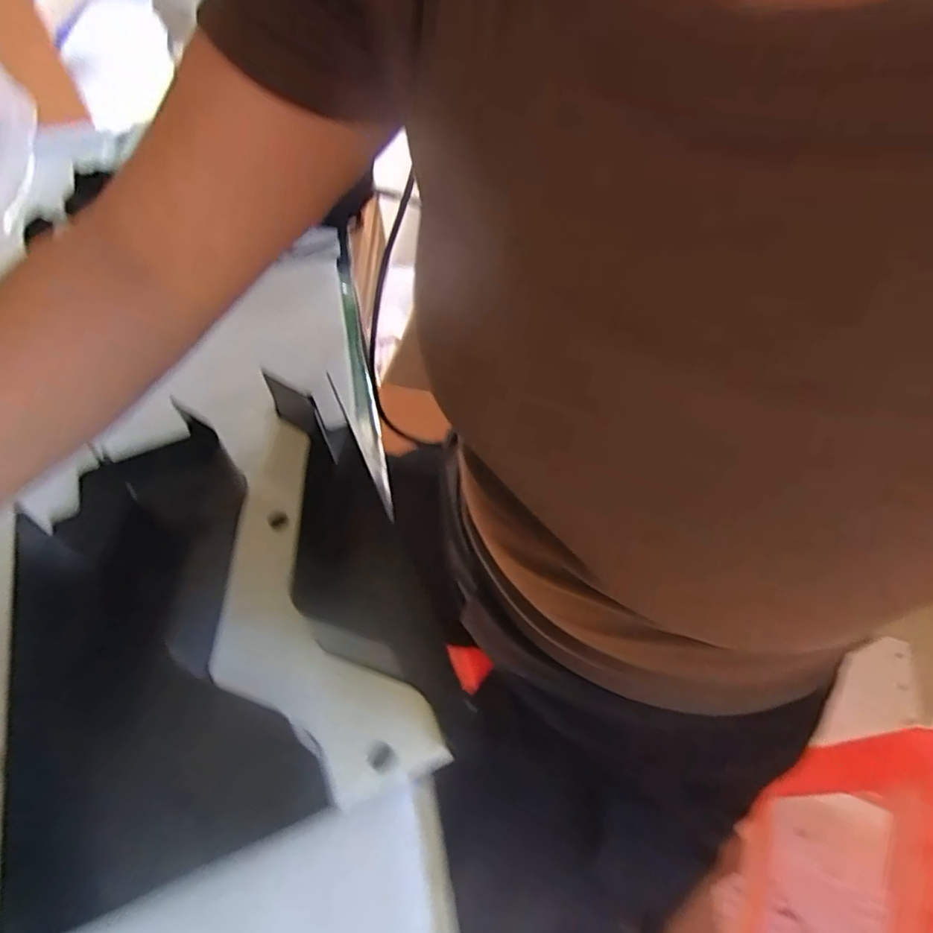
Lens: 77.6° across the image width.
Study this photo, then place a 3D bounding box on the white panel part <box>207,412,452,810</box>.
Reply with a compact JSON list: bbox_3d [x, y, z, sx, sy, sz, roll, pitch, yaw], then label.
[{"bbox_3d":[-0.096,0.067,0.310,0.083,0.013,0.218,-23,55,-15],"label":"white panel part"}]

